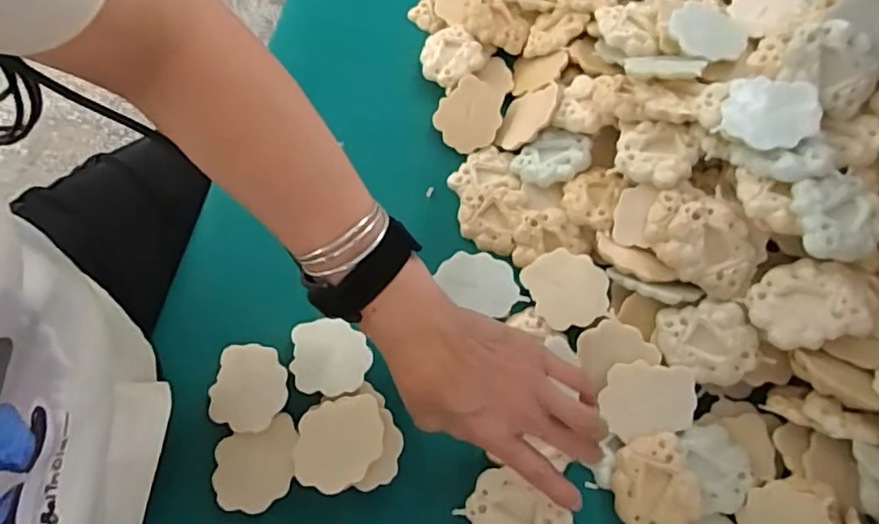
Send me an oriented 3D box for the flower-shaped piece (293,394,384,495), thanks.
[{"bbox_3d":[-0.069,0.124,0.399,0.061,0.004,0.060,-11,60,8],"label":"flower-shaped piece"}]

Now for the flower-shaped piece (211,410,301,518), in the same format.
[{"bbox_3d":[-0.127,0.143,0.409,0.061,0.004,0.055,-21,64,-10],"label":"flower-shaped piece"}]

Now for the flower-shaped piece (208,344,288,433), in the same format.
[{"bbox_3d":[-0.139,0.092,0.429,0.055,0.005,0.061,8,67,4],"label":"flower-shaped piece"}]

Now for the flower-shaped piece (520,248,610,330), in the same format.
[{"bbox_3d":[0.098,0.020,0.450,0.059,0.004,0.060,-26,78,18],"label":"flower-shaped piece"}]

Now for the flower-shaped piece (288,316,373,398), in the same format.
[{"bbox_3d":[-0.082,0.071,0.437,0.061,0.005,0.056,0,66,0],"label":"flower-shaped piece"}]

